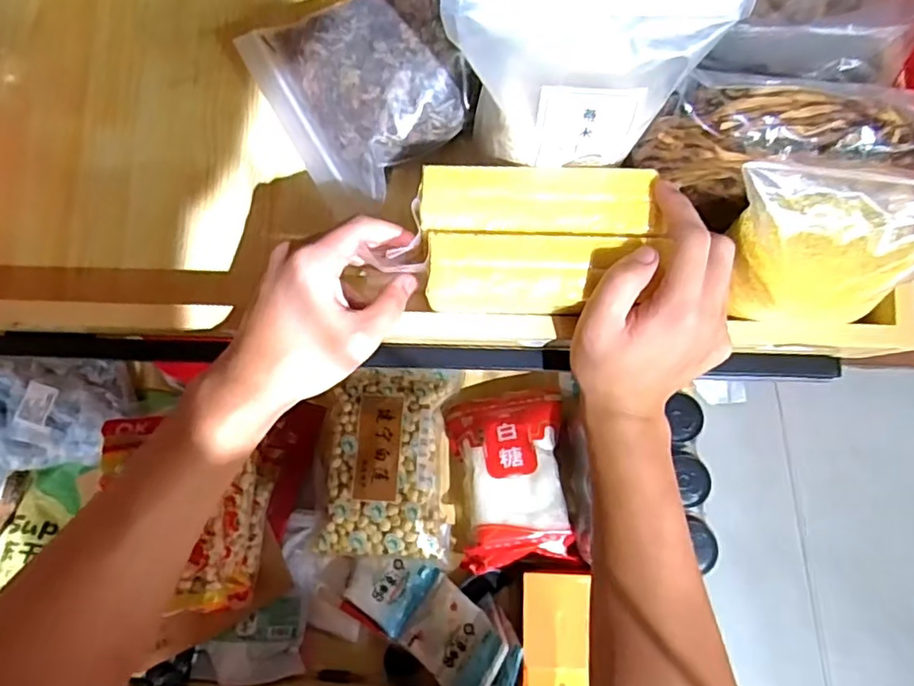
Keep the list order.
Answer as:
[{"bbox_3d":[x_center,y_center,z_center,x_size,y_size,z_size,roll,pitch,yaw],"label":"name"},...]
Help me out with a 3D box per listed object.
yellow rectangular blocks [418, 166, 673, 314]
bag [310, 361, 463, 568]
[{"bbox_3d":[0.049,-0.061,0.375,0.136,0.032,0.087,0,81,-1],"label":"yellow rectangular blocks"},{"bbox_3d":[-0.073,0.121,0.654,0.138,0.038,0.204,2,70,0],"label":"bag"}]

